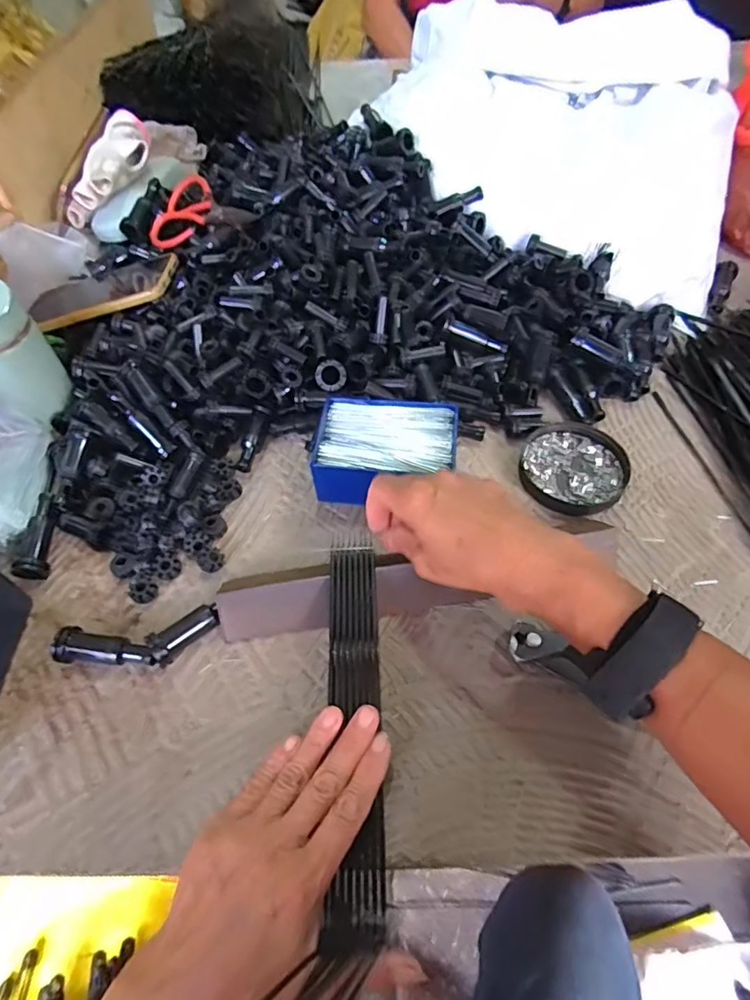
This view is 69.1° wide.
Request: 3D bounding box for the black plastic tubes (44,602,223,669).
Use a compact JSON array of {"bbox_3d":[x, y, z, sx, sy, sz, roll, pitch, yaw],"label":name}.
[{"bbox_3d":[-0.159,0.096,0.369,0.105,0.023,0.034,-10,56,-5],"label":"black plastic tubes"}]

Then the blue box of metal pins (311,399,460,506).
[{"bbox_3d":[0.009,-0.040,0.445,0.112,0.036,0.080,3,54,4],"label":"blue box of metal pins"}]

